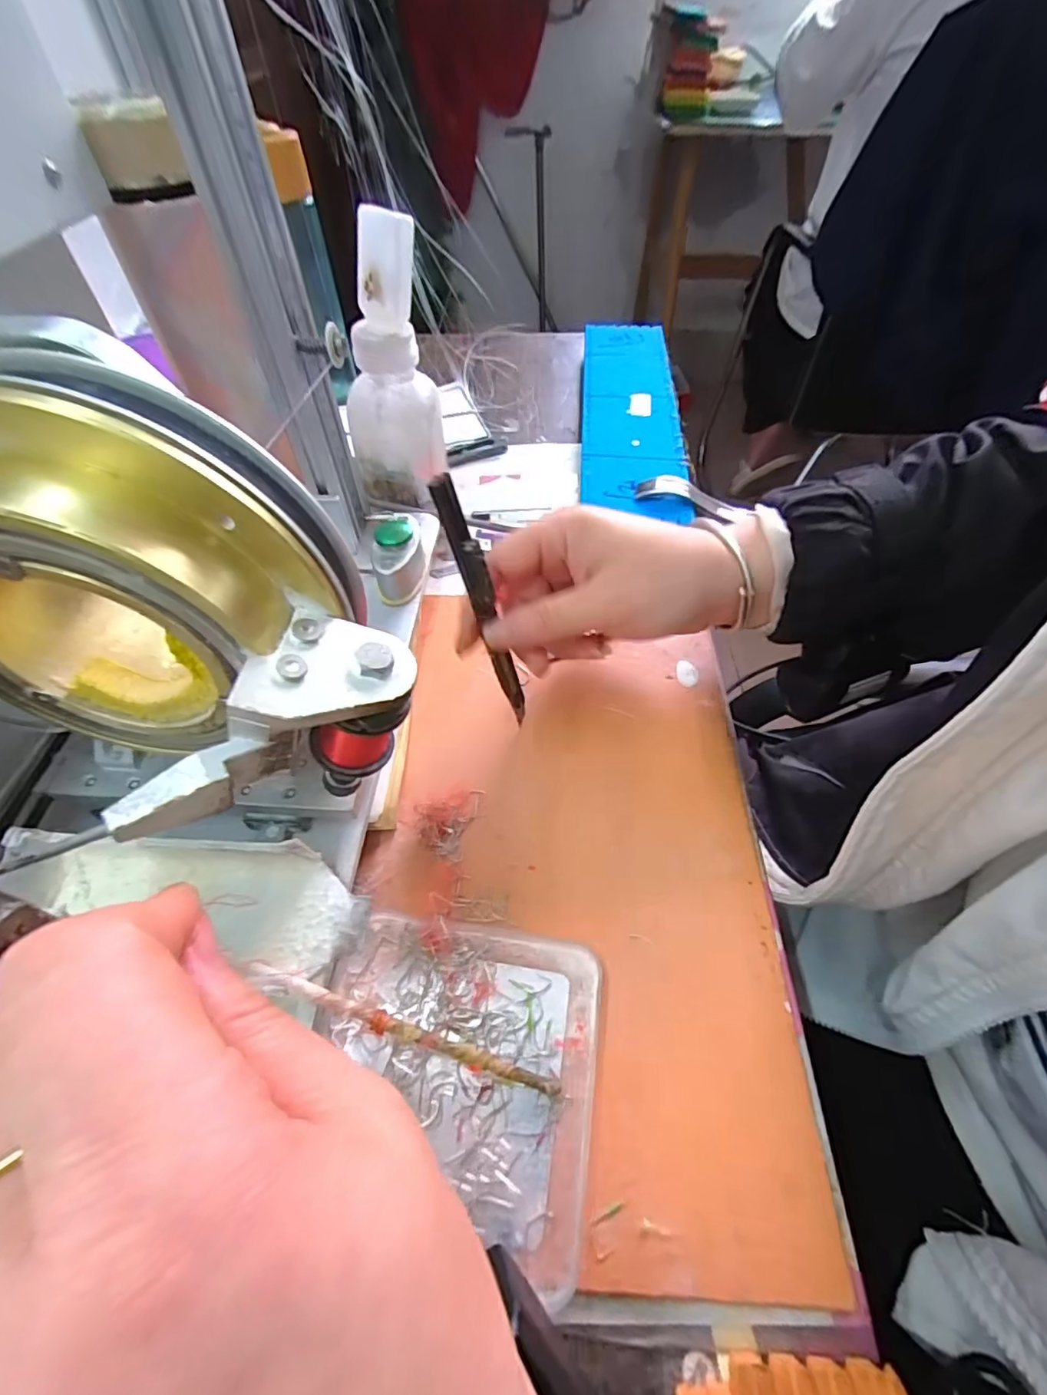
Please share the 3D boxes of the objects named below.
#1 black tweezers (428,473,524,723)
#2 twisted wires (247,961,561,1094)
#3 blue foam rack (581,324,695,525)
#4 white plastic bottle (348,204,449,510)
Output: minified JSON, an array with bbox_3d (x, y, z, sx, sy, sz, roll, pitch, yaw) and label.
[{"bbox_3d":[-0.017,-0.038,0.261,0.009,0.132,0.011,20,54,34],"label":"black tweezers"},{"bbox_3d":[-0.045,0.124,0.207,0.120,0.004,0.007,20,55,4],"label":"twisted wires"},{"bbox_3d":[0.092,-0.249,0.489,0.081,0.033,0.305,3,53,3],"label":"blue foam rack"},{"bbox_3d":[-0.089,-0.205,0.370,0.064,0.170,0.049,-10,53,-7],"label":"white plastic bottle"}]

